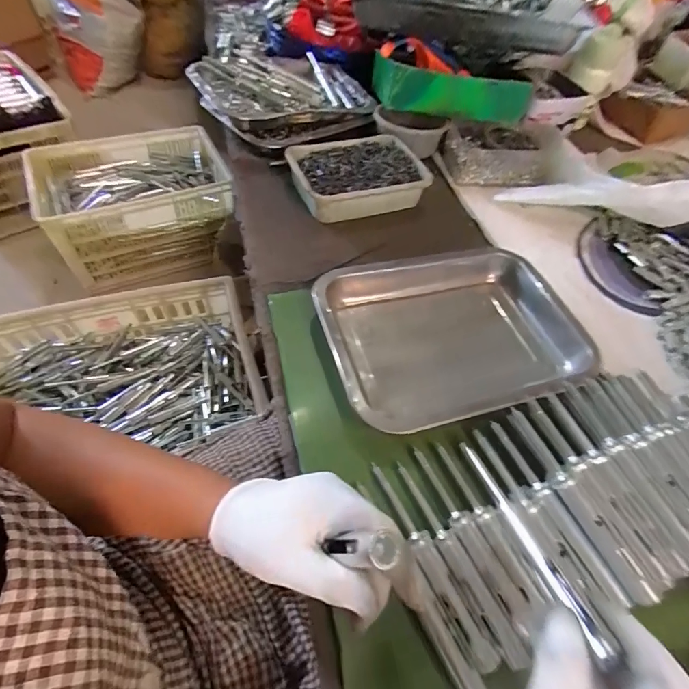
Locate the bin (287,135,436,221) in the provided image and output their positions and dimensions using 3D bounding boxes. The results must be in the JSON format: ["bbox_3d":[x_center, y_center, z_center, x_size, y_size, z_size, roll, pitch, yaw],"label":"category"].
[{"bbox_3d":[0.017,-0.233,0.556,0.180,0.049,0.124,-18,60,-17],"label":"bin"}]

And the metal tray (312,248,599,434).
[{"bbox_3d":[0.112,-0.014,0.411,0.262,0.041,0.191,-13,58,-14],"label":"metal tray"}]

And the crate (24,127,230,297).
[{"bbox_3d":[-0.569,-0.387,1.136,0.460,0.273,0.313,-26,62,-21],"label":"crate"}]

